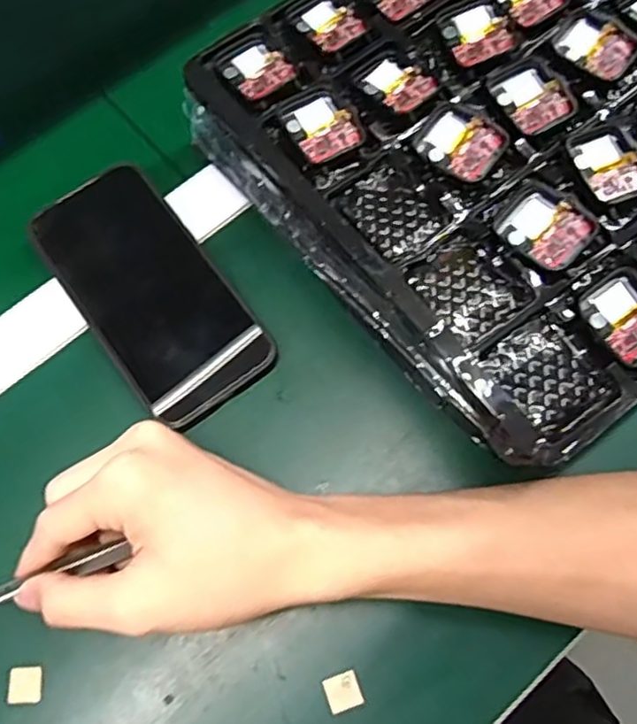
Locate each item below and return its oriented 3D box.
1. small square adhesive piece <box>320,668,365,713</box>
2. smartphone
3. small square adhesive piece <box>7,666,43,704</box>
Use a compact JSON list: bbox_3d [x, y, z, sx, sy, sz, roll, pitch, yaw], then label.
[{"bbox_3d":[0.012,0.159,0.321,0.017,0.004,0.016,-20,70,-5],"label":"small square adhesive piece"},{"bbox_3d":[-0.098,-0.043,0.385,0.077,0.008,0.159,-35,76,-11],"label":"smartphone"},{"bbox_3d":[-0.144,0.159,0.327,0.017,0.004,0.016,-5,69,0],"label":"small square adhesive piece"}]

